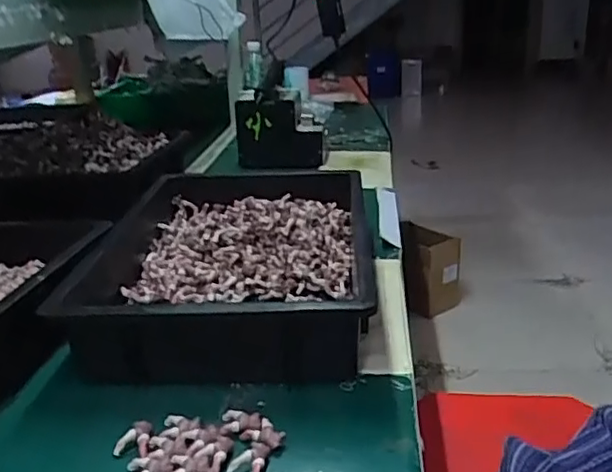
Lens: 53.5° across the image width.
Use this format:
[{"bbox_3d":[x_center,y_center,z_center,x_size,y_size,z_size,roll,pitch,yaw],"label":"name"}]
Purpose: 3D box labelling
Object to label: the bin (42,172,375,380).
[{"bbox_3d":[-0.097,0.026,0.769,0.336,0.098,0.447,-1,21,3],"label":"bin"}]

